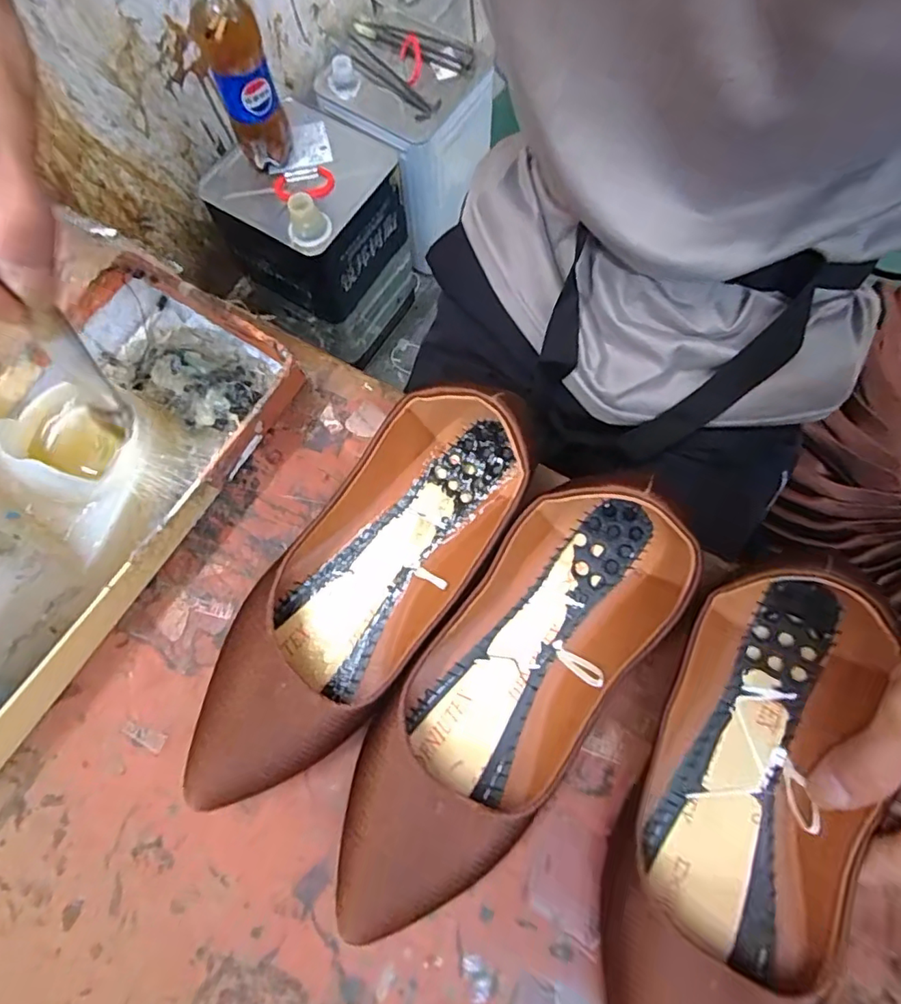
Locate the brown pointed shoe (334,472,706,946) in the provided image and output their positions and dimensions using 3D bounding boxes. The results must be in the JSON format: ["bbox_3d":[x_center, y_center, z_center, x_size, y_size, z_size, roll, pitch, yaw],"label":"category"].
[{"bbox_3d":[0.025,0.090,0.259,0.083,0.071,0.230,35,78,10],"label":"brown pointed shoe"}]

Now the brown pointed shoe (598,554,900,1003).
[{"bbox_3d":[0.128,0.137,0.236,0.081,0.063,0.242,21,77,7],"label":"brown pointed shoe"}]

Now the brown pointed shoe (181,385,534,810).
[{"bbox_3d":[-0.045,0.043,0.276,0.085,0.070,0.230,37,79,11],"label":"brown pointed shoe"}]

